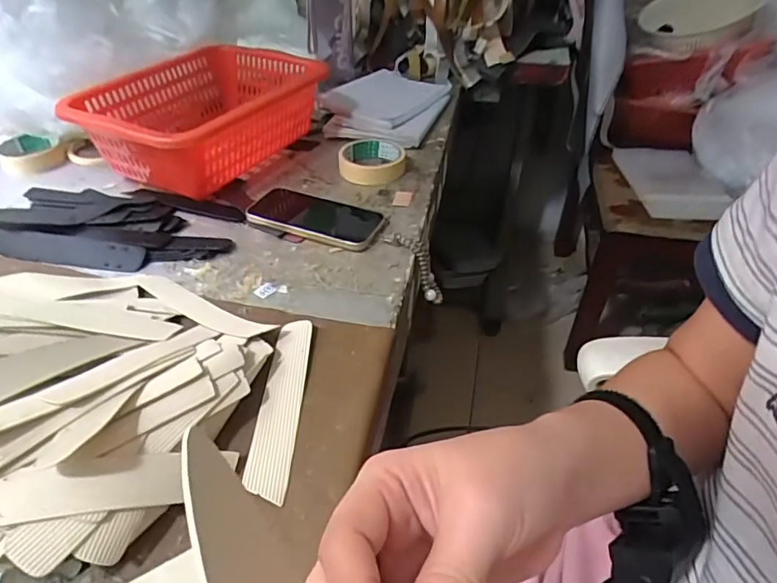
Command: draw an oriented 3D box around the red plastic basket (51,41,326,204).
[{"bbox_3d":[-0.261,-0.252,0.743,0.242,0.112,0.341,17,43,18],"label":"red plastic basket"}]

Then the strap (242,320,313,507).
[{"bbox_3d":[-0.087,0.088,0.428,0.032,0.010,0.172,5,41,-4],"label":"strap"}]

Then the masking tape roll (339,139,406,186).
[{"bbox_3d":[-0.023,-0.186,0.732,0.089,0.027,0.100,-1,41,-2],"label":"masking tape roll"}]

